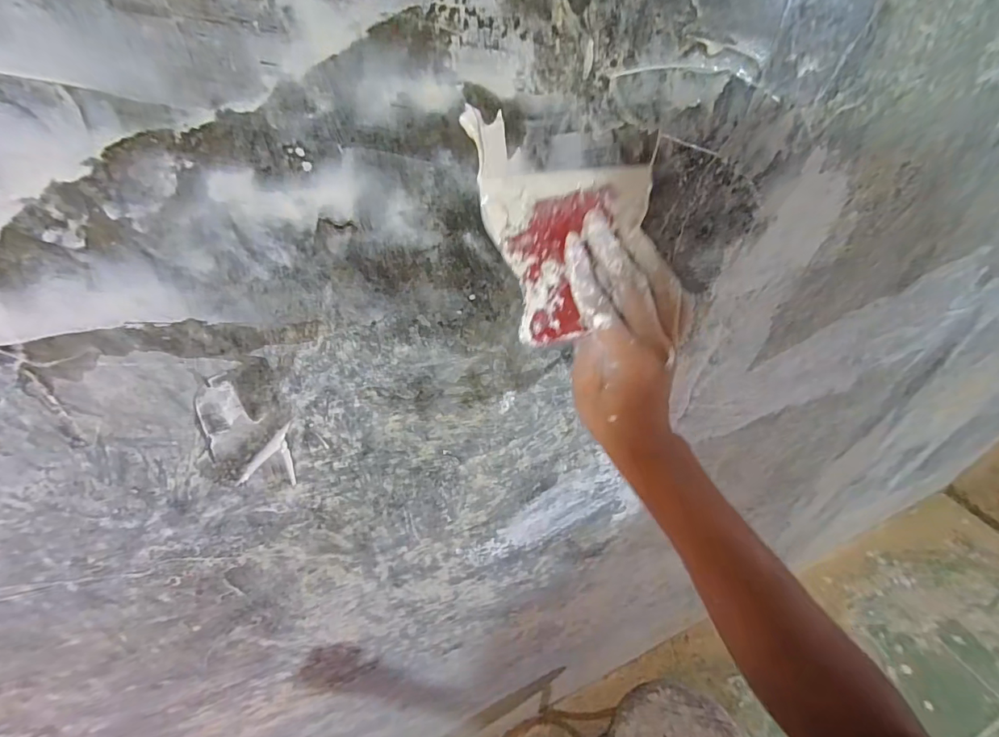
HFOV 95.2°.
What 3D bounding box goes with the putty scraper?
[{"bbox_3d":[0.046,-0.081,0.284,0.129,0.124,0.022,-8,10,-20],"label":"putty scraper"}]

